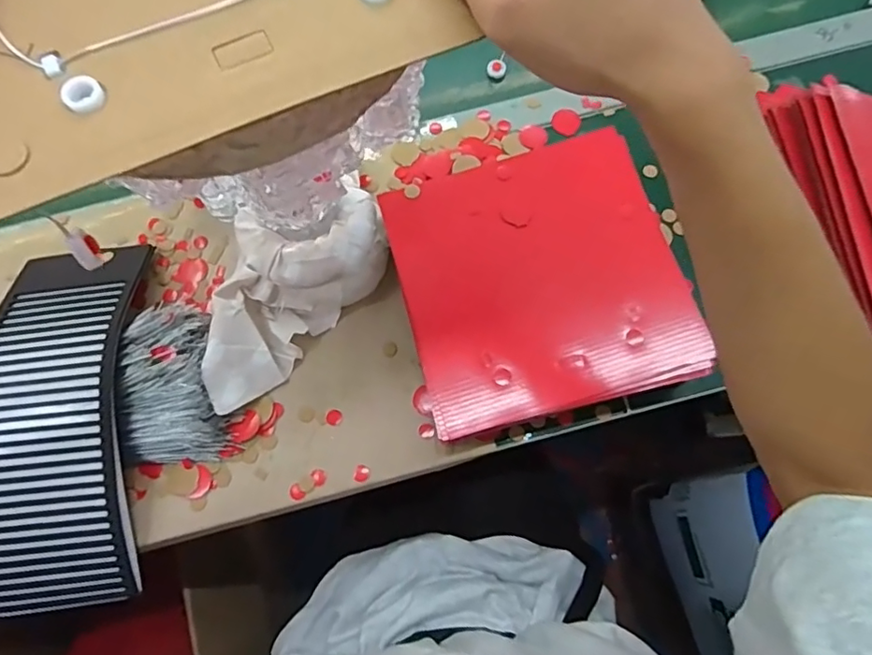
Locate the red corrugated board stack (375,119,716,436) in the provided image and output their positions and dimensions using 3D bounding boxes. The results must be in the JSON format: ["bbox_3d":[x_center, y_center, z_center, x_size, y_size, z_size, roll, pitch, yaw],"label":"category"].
[{"bbox_3d":[0.084,-0.042,0.468,0.221,0.028,0.221,-15,79,4],"label":"red corrugated board stack"}]

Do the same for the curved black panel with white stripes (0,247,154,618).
[{"bbox_3d":[-0.319,0.083,0.474,0.128,0.066,0.296,-6,73,1],"label":"curved black panel with white stripes"}]

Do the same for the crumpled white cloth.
[{"bbox_3d":[-0.135,-0.032,0.493,0.103,0.062,0.212,43,92,13],"label":"crumpled white cloth"}]

